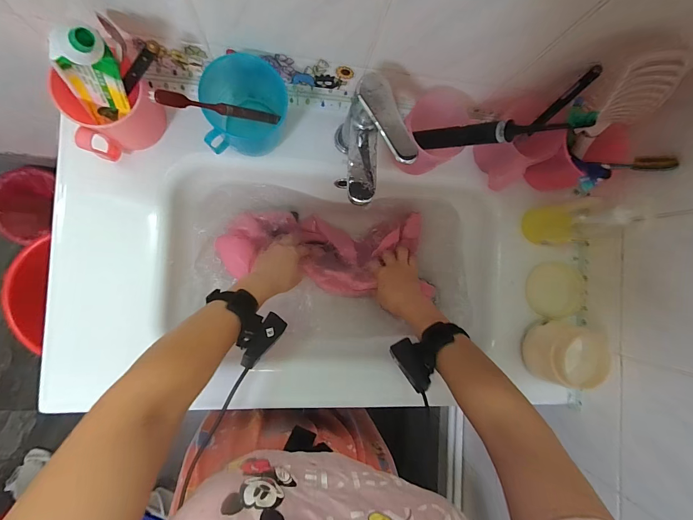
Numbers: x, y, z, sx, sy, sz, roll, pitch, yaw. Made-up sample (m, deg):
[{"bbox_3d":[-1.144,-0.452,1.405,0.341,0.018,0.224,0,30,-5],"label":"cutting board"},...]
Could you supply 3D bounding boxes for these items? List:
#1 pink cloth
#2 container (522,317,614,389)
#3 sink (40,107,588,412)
[{"bbox_3d":[-0.030,-0.014,0.572,0.345,0.058,0.136,4,88,-10],"label":"pink cloth"},{"bbox_3d":[0.338,0.139,0.514,0.098,0.081,0.081,5,87,-9],"label":"container"},{"bbox_3d":[-0.057,0.018,0.543,0.689,0.146,0.411,4,88,-9],"label":"sink"}]

